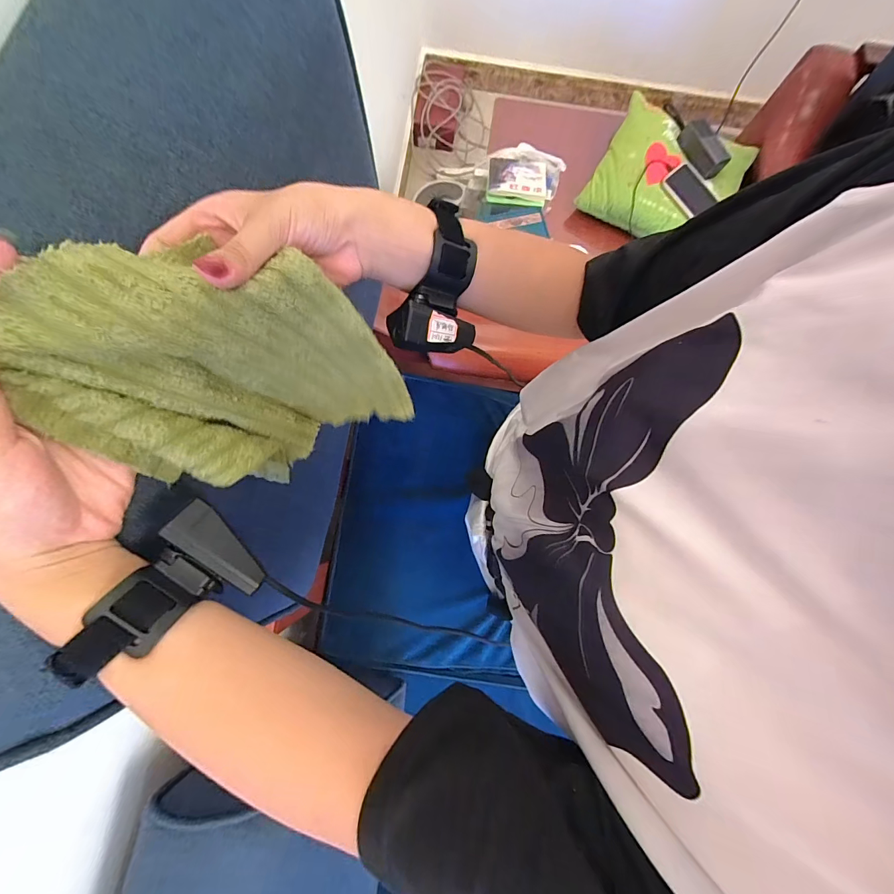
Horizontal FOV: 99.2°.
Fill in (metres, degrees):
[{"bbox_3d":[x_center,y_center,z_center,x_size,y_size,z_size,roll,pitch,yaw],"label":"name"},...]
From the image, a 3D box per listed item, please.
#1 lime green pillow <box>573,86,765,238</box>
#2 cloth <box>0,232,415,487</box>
[{"bbox_3d":[0.549,-0.680,0.941,0.325,0.099,0.316,29,81,4],"label":"lime green pillow"},{"bbox_3d":[-0.132,-0.048,0.243,0.157,0.188,0.055,-44,51,0],"label":"cloth"}]

